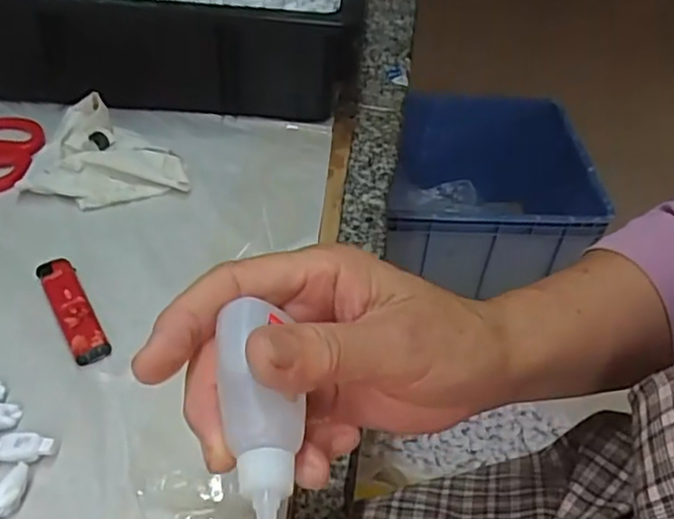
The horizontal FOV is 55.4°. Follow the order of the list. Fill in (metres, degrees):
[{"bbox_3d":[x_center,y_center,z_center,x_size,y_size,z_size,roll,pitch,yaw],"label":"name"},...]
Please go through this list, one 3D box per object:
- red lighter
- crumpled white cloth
[{"bbox_3d":[-0.146,0.027,0.354,0.019,0.011,0.077,-23,50,-24],"label":"red lighter"},{"bbox_3d":[-0.159,-0.074,0.437,0.099,0.034,0.080,-10,46,-13],"label":"crumpled white cloth"}]

